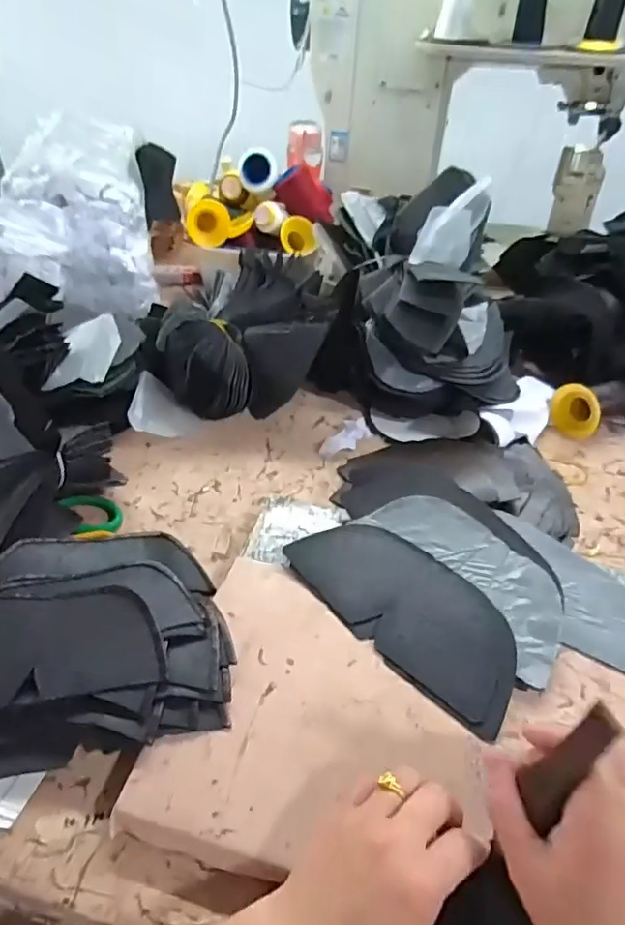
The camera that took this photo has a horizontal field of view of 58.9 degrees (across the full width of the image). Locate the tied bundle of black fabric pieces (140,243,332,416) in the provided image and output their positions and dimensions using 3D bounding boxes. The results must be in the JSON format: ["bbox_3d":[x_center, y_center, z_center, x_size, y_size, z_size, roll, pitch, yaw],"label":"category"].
[{"bbox_3d":[-0.099,-0.156,0.698,0.217,0.132,0.184,-13,42,-16],"label":"tied bundle of black fabric pieces"}]

